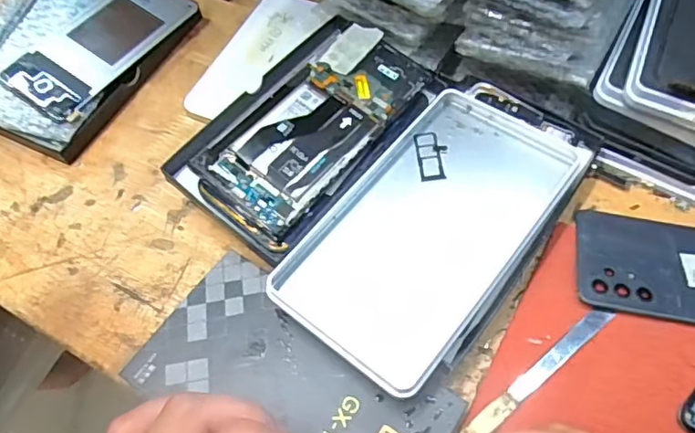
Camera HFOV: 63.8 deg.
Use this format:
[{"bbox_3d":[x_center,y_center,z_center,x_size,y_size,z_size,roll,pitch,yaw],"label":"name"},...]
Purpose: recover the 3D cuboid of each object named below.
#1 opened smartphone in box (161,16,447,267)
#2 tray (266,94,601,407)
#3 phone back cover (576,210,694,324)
[{"bbox_3d":[-0.025,-0.061,0.365,0.094,0.019,0.168,34,68,21],"label":"opened smartphone in box"},{"bbox_3d":[0.052,0.004,0.329,0.109,0.018,0.190,33,67,20],"label":"tray"},{"bbox_3d":[0.223,0.036,0.343,0.157,0.010,0.072,10,61,9],"label":"phone back cover"}]

